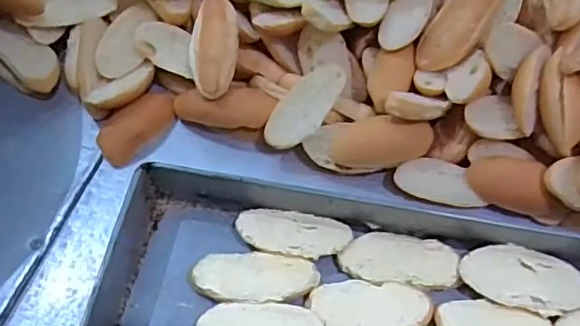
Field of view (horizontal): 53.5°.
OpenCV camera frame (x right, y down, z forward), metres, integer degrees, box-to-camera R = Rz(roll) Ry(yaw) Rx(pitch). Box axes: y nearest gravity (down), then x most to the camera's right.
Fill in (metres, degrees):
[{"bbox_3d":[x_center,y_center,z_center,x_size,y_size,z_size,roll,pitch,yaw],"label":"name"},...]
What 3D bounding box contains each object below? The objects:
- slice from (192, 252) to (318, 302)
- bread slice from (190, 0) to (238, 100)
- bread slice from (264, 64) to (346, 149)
[{"bbox_3d":[-0.026,0.089,0.443,0.094,0.013,0.038,1,56,-1],"label":"slice"},{"bbox_3d":[-0.068,-0.104,0.508,0.043,0.008,0.096,-6,77,9],"label":"bread slice"},{"bbox_3d":[0.014,-0.049,0.497,0.037,0.012,0.086,41,89,23],"label":"bread slice"}]

